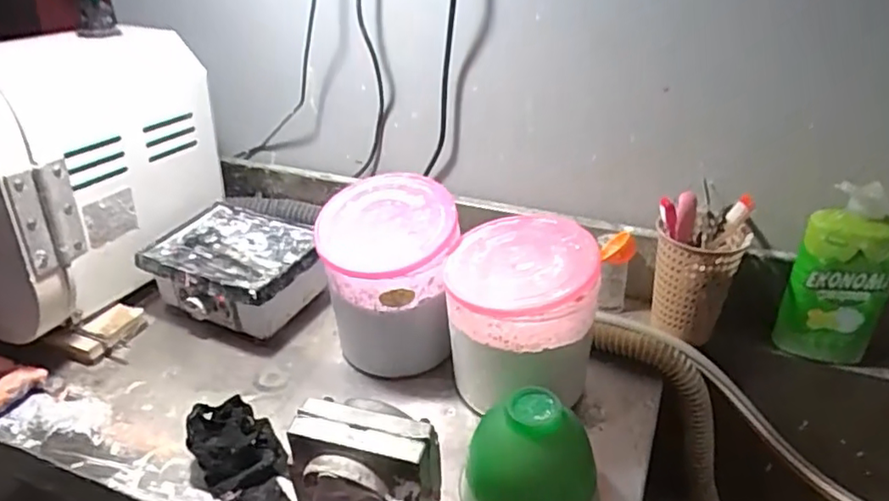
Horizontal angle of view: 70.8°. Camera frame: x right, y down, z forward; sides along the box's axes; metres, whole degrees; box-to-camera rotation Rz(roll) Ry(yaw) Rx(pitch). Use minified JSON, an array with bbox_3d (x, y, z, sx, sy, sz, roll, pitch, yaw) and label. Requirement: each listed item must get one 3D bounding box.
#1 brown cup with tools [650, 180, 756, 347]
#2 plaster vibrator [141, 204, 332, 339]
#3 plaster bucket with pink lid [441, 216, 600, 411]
[{"bbox_3d":[0.300,0.018,0.745,0.095,0.166,0.094,12,34,20],"label":"brown cup with tools"},{"bbox_3d":[-0.278,0.034,0.852,0.216,0.106,0.159,16,36,25],"label":"plaster vibrator"},{"bbox_3d":[0.079,0.080,0.672,0.145,0.188,0.136,-1,32,0],"label":"plaster bucket with pink lid"}]

